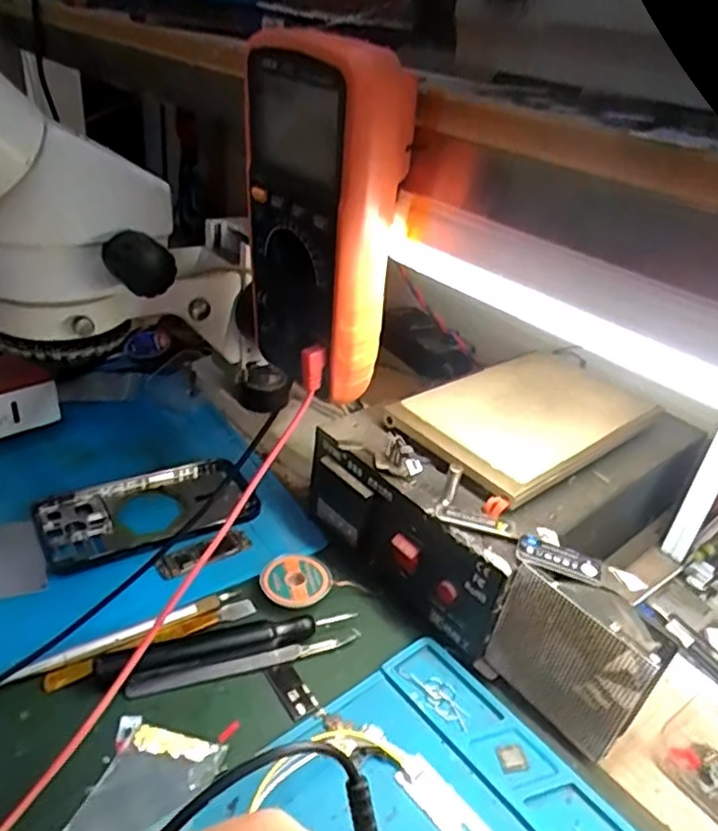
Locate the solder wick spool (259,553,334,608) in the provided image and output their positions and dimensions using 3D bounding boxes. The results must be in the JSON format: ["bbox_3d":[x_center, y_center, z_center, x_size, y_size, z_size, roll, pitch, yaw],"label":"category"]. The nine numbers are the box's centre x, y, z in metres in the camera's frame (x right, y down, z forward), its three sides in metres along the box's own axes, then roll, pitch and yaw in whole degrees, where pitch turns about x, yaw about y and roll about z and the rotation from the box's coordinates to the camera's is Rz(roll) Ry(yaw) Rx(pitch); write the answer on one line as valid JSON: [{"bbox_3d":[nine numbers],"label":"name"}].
[{"bbox_3d":[-0.041,0.109,0.418,0.044,0.008,0.043,5,32,-3],"label":"solder wick spool"}]

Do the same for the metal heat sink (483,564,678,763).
[{"bbox_3d":[0.115,0.131,0.345,0.027,0.088,0.080,-23,43,-38],"label":"metal heat sink"}]

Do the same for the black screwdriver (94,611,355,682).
[{"bbox_3d":[-0.073,0.131,0.369,0.146,0.012,0.015,-7,35,-21],"label":"black screwdriver"}]

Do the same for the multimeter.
[{"bbox_3d":[-0.021,-0.099,0.336,0.050,0.169,0.085,-17,39,-33],"label":"multimeter"}]

